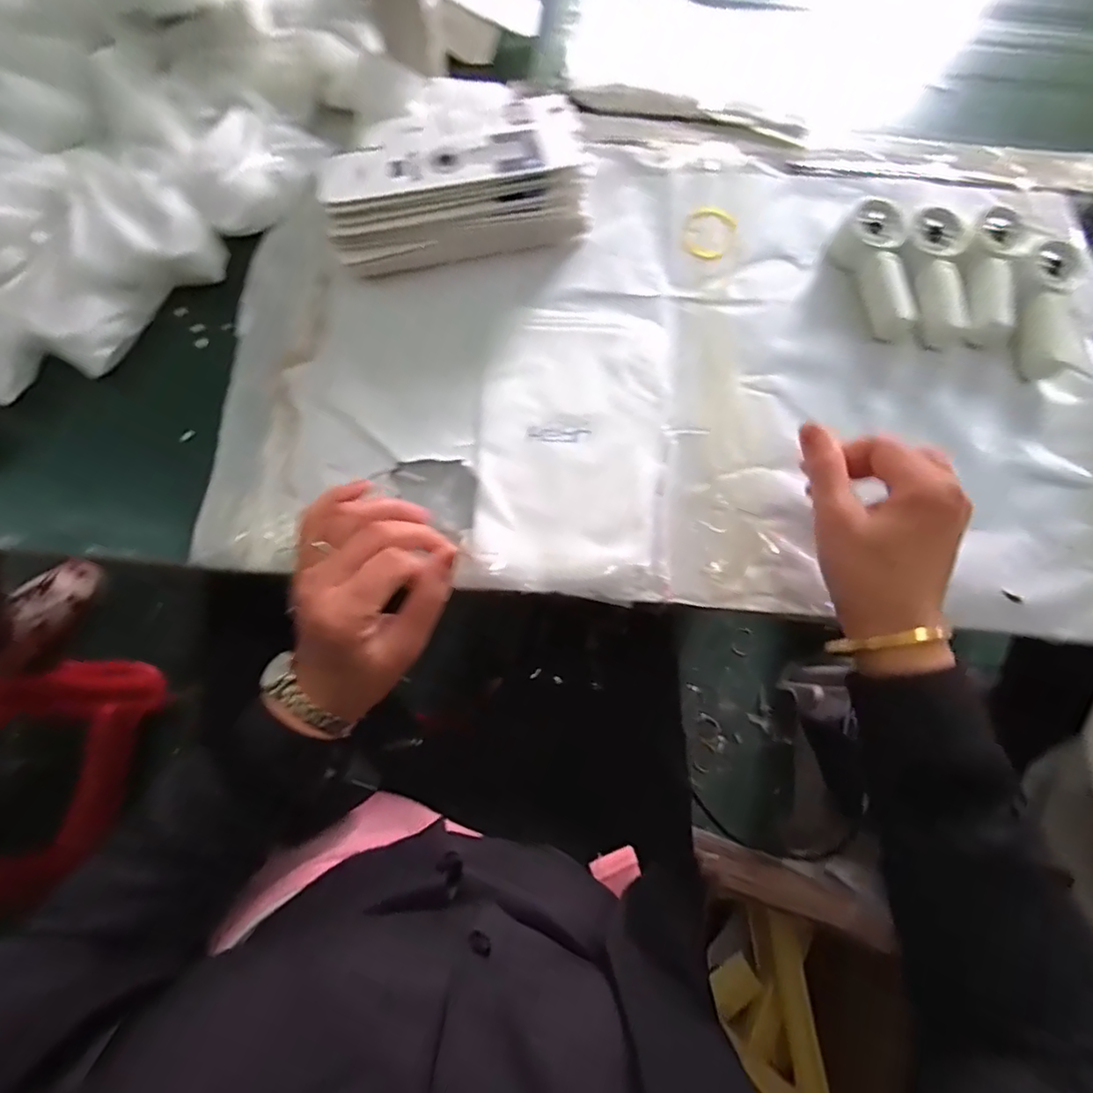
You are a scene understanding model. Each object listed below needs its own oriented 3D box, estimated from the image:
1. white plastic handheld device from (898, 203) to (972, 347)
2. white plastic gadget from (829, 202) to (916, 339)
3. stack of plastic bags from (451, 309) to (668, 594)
[{"bbox_3d":[0.313,-0.218,0.474,0.055,0.031,0.109,4,75,0],"label":"white plastic handheld device"},{"bbox_3d":[0.265,-0.225,0.474,0.050,0.032,0.114,-1,75,-2],"label":"white plastic gadget"},{"bbox_3d":[0.021,-0.078,0.438,0.141,0.010,0.228,4,75,0],"label":"stack of plastic bags"}]

